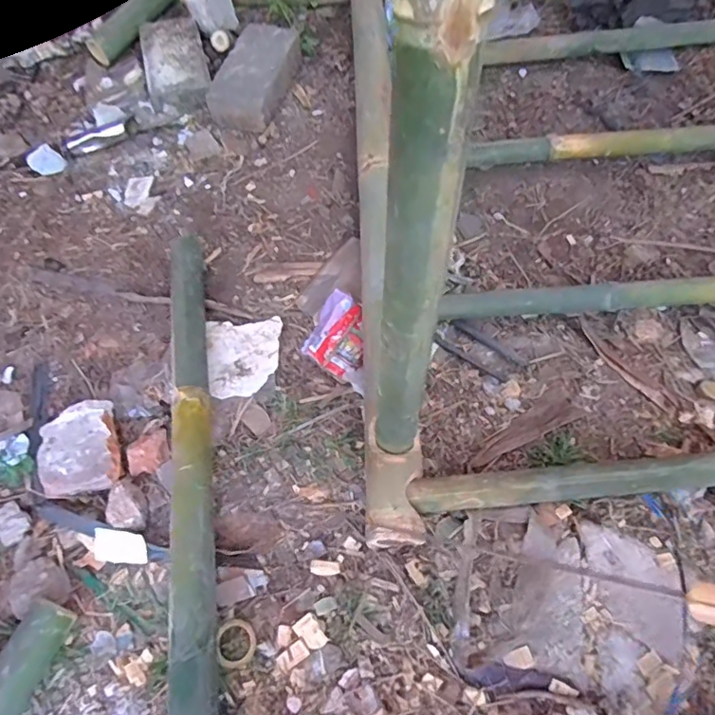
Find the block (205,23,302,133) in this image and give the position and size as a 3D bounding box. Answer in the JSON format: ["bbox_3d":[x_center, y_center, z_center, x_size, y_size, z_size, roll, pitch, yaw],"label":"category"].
[{"bbox_3d":[-0.174,-0.492,0.916,0.099,0.066,0.233,14,64,9],"label":"block"}]

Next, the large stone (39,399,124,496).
[{"bbox_3d":[-0.316,0.106,0.606,0.085,0.041,0.102,-14,62,-6],"label":"large stone"}]

